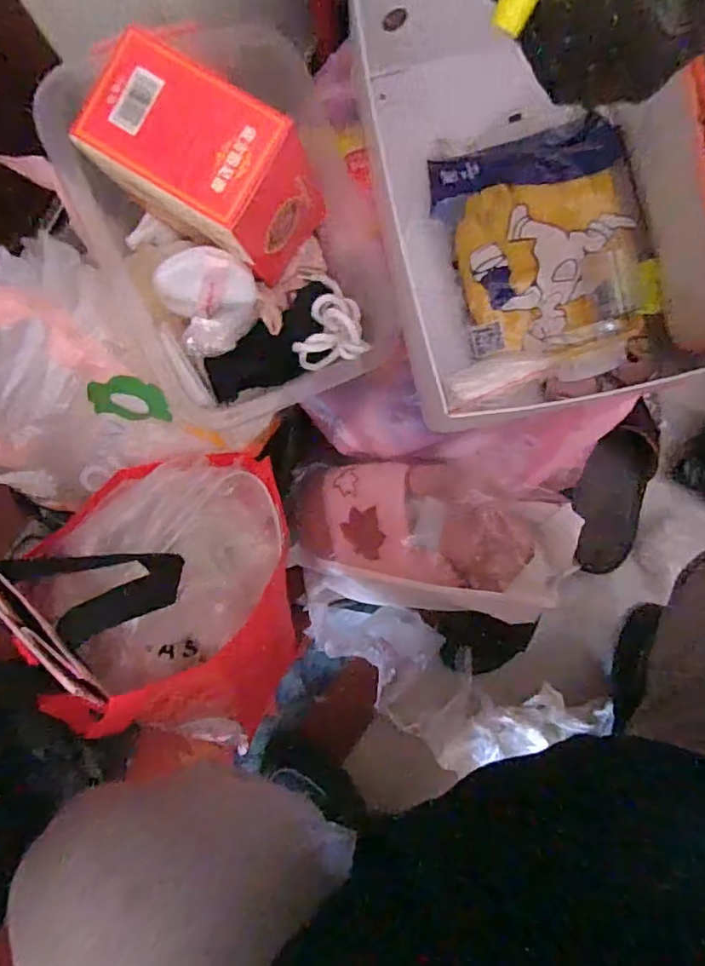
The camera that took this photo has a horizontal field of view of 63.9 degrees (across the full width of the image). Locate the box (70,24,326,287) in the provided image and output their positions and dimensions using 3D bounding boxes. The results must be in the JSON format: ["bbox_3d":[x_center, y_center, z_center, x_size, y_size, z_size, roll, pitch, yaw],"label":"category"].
[{"bbox_3d":[-0.093,-0.197,0.353,0.121,0.076,0.077,32,89,4],"label":"box"}]

